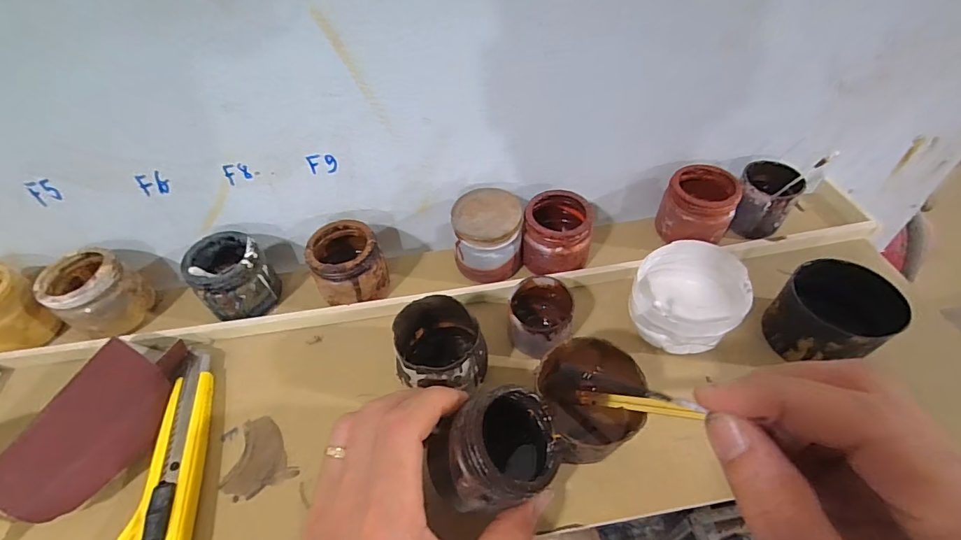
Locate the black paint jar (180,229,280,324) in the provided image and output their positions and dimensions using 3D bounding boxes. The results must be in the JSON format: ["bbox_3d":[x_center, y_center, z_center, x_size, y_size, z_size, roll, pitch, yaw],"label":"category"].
[{"bbox_3d":[-0.200,0.006,0.353,0.057,0.059,0.062,-35,53,-26],"label":"black paint jar"}]

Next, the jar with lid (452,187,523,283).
[{"bbox_3d":[0.007,-0.027,0.362,0.054,0.058,0.051,-2,46,2],"label":"jar with lid"}]

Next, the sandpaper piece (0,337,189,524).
[{"bbox_3d":[-0.250,0.098,0.290,0.067,0.039,0.121,10,48,14],"label":"sandpaper piece"}]

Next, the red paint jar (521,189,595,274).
[{"bbox_3d":[0.065,-0.030,0.364,0.055,0.052,0.057,7,47,11],"label":"red paint jar"}]

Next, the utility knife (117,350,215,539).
[{"bbox_3d":[-0.196,0.123,0.284,0.037,0.016,0.158,-8,46,-3],"label":"utility knife"}]

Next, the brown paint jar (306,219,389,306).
[{"bbox_3d":[-0.107,-0.004,0.355,0.053,0.054,0.055,-2,46,2],"label":"brown paint jar"}]

